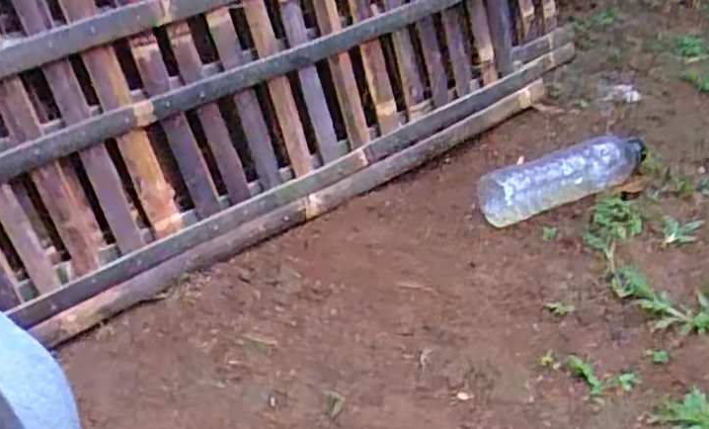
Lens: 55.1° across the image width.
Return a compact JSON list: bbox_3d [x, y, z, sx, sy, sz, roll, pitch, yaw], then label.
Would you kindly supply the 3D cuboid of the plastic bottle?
[{"bbox_3d":[0.260,-0.054,0.833,0.228,0.057,0.054,-19,36,-16],"label":"plastic bottle"}]

